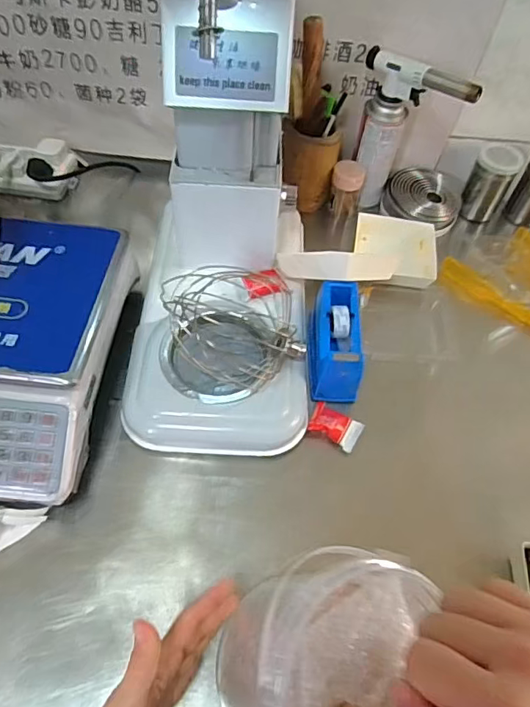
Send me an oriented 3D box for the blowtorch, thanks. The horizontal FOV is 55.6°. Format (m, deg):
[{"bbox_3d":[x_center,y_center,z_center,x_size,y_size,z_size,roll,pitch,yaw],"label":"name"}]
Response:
[{"bbox_3d":[0.195,-0.316,0.755,0.062,0.224,0.163,-25,61,-19],"label":"blowtorch"}]

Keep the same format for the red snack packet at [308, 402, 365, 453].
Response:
[{"bbox_3d":[0.086,0.088,0.614,0.061,0.012,0.041,29,58,14],"label":"red snack packet"}]

